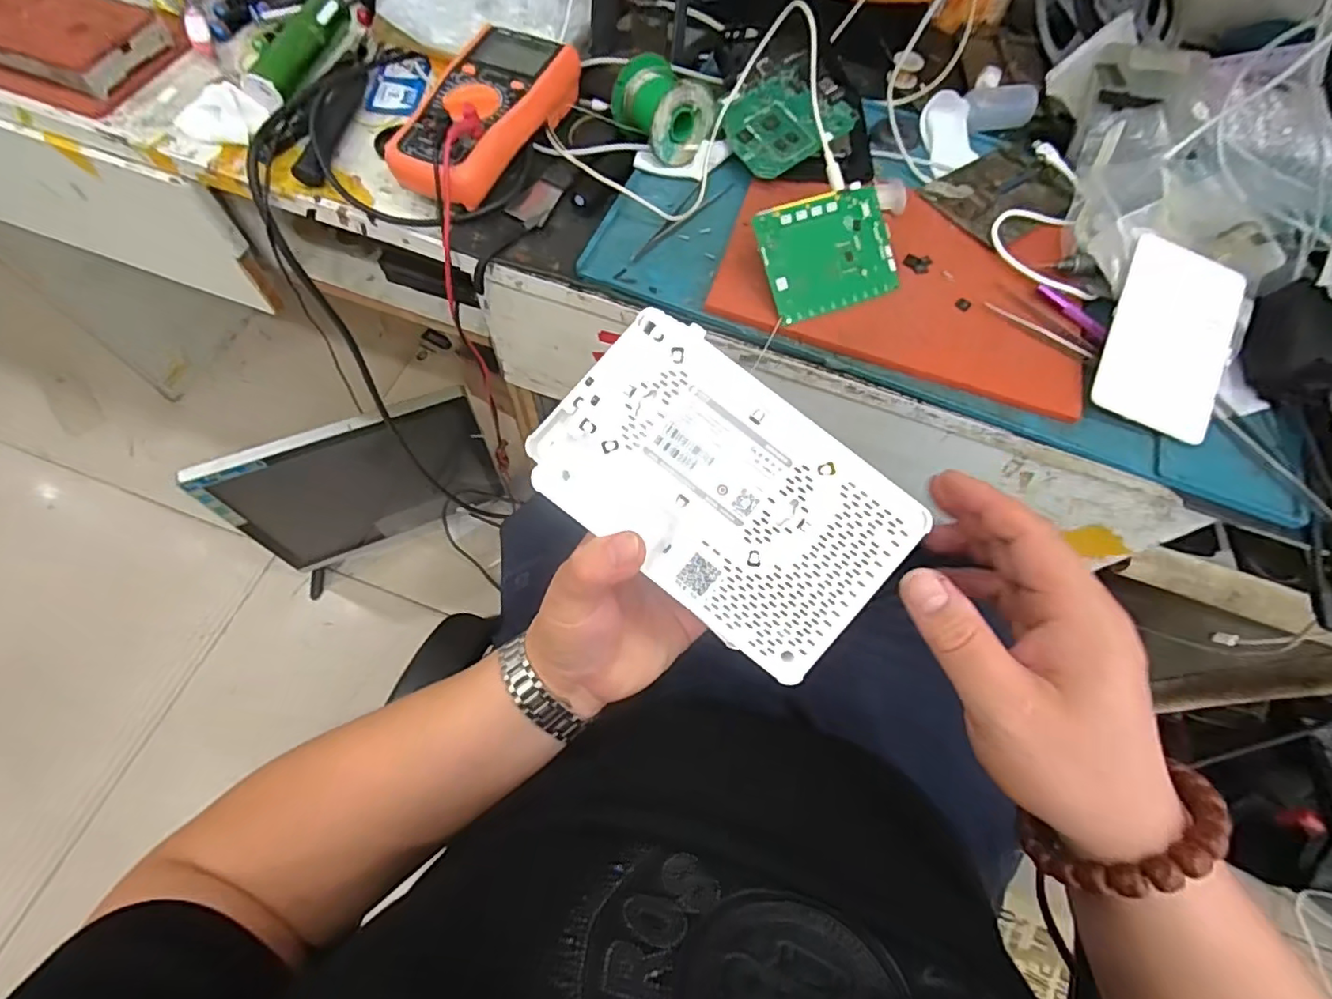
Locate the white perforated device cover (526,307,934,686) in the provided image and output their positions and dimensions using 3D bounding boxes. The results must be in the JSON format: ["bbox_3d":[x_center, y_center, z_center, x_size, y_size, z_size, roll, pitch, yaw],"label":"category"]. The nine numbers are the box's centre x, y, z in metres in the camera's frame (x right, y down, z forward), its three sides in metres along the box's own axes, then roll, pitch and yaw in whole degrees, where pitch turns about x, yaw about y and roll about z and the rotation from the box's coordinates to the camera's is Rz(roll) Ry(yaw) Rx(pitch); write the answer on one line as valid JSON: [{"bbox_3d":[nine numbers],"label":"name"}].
[{"bbox_3d":[0.025,-0.004,0.281,0.167,0.012,0.104,39,98,3],"label":"white perforated device cover"}]

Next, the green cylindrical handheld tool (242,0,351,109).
[{"bbox_3d":[-0.334,-0.413,0.535,0.030,0.029,0.156,10,68,3],"label":"green cylindrical handheld tool"}]

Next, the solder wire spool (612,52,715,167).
[{"bbox_3d":[-0.002,-0.330,0.496,0.063,0.055,0.076,-30,71,-17],"label":"solder wire spool"}]

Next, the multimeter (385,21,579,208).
[{"bbox_3d":[-0.151,-0.316,0.487,0.091,0.052,0.192,21,66,5],"label":"multimeter"}]

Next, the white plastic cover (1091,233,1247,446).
[{"bbox_3d":[0.370,-0.120,0.433,0.091,0.008,0.142,22,83,-4],"label":"white plastic cover"}]

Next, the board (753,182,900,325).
[{"bbox_3d":[0.125,-0.188,0.448,0.113,0.006,0.081,-24,101,-16],"label":"board"}]

